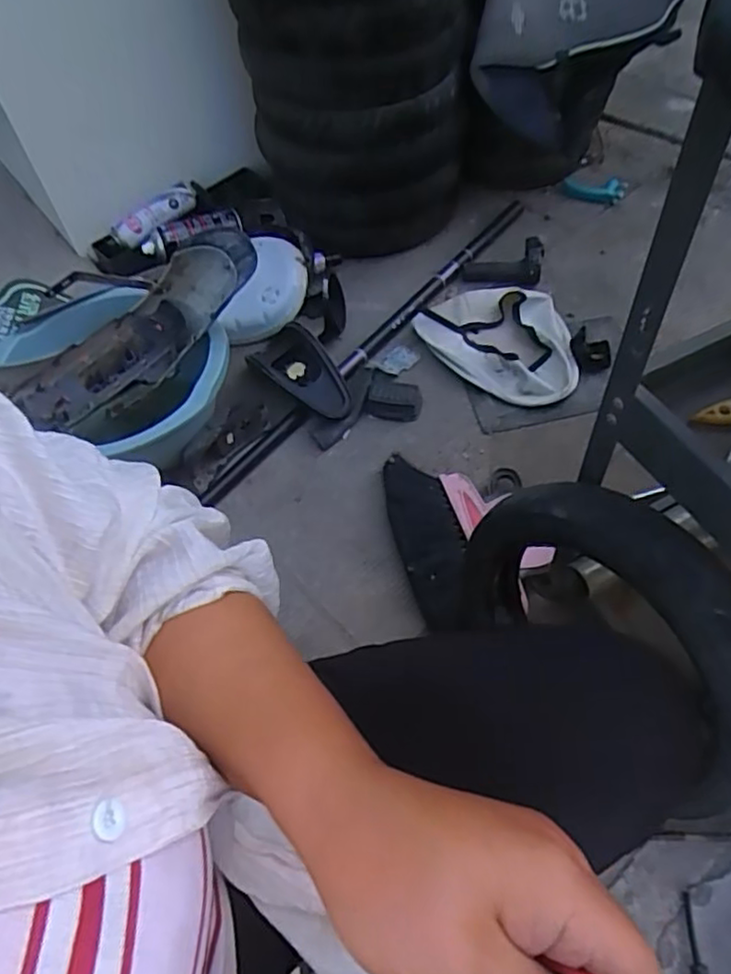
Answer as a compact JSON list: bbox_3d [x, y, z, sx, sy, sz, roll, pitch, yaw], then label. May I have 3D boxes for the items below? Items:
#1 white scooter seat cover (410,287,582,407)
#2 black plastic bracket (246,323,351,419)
[{"bbox_3d":[0.251,-0.268,1.133,0.297,0.029,0.248,33,64,24],"label":"white scooter seat cover"},{"bbox_3d":[-0.101,-0.187,1.059,0.106,0.048,0.203,-38,61,-19],"label":"black plastic bracket"}]

